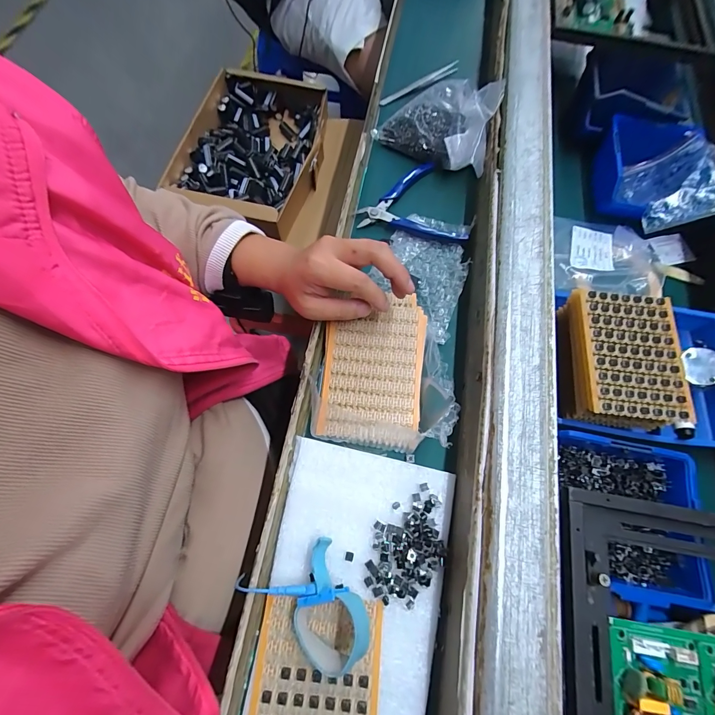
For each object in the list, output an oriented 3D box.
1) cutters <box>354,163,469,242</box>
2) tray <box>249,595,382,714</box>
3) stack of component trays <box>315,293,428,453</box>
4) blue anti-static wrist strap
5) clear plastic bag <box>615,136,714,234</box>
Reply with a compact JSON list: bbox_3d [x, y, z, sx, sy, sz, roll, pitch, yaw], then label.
[{"bbox_3d":[0.054,-0.159,0.405,0.103,0.020,0.110,-17,72,-7],"label":"cutters"},{"bbox_3d":[-0.030,0.234,0.247,0.085,0.006,0.117,5,71,0],"label":"tray"},{"bbox_3d":[0.015,0.009,0.331,0.088,0.012,0.137,8,71,1],"label":"stack of component trays"},{"bbox_3d":[-0.034,0.176,0.254,0.068,0.032,0.081,-31,74,-11],"label":"blue anti-static wrist strap"},{"bbox_3d":[0.389,-0.218,0.451,0.088,0.067,0.134,6,71,0],"label":"clear plastic bag"}]

